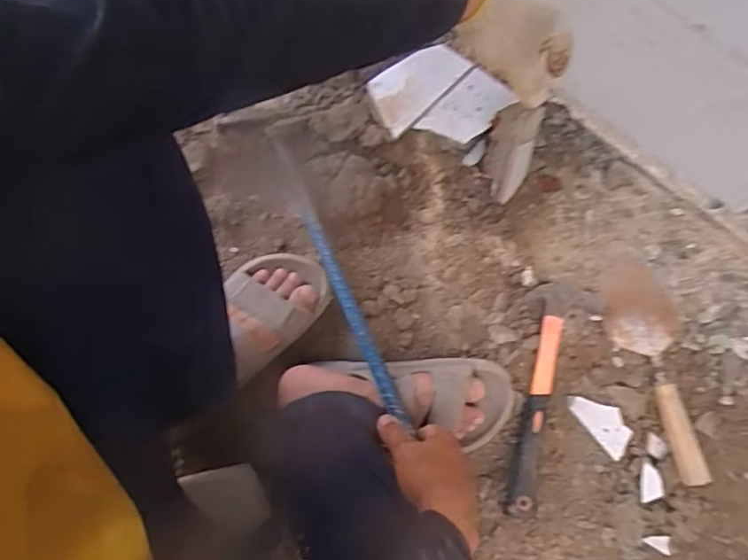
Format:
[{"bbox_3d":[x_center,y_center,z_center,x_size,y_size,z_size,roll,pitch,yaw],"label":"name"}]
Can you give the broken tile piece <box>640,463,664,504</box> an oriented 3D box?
[{"bbox_3d":[0.338,0.249,0.676,0.026,0.004,0.044,2,70,20],"label":"broken tile piece"}]

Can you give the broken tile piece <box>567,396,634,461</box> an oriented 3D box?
[{"bbox_3d":[0.289,0.178,0.703,0.043,0.006,0.089,-37,78,-8],"label":"broken tile piece"}]

